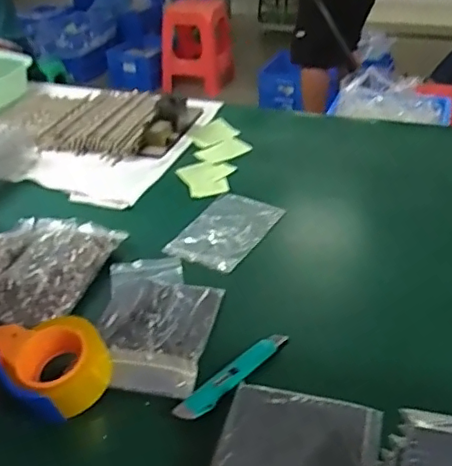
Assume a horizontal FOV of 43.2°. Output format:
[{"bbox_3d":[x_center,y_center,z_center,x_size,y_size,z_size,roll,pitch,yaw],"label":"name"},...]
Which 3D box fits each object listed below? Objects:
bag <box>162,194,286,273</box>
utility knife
[{"bbox_3d":[0.002,-0.007,0.892,0.119,0.009,0.185,14,37,27],"label":"bag"},{"bbox_3d":[0.011,0.157,0.647,0.024,0.008,0.168,27,45,35],"label":"utility knife"}]

